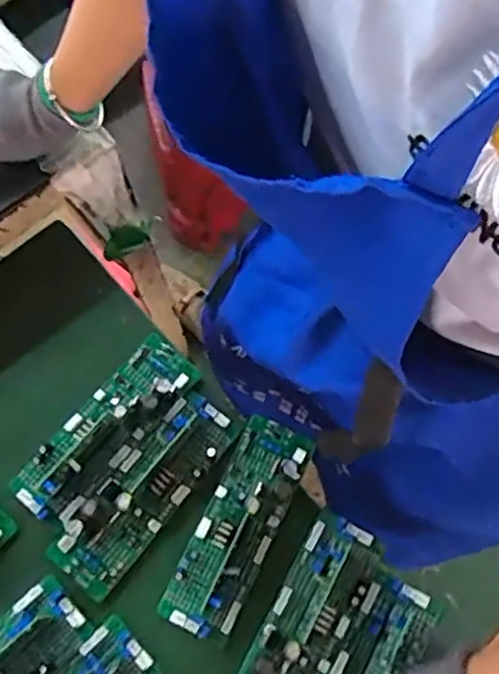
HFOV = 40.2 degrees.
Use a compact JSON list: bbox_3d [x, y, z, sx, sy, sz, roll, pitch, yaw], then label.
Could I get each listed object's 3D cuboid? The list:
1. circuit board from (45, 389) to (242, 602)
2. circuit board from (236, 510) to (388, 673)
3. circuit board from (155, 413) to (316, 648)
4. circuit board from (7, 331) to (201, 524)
[{"bbox_3d":[-0.089,0.122,0.565,0.067,0.024,0.177,37,73,11],"label":"circuit board"},{"bbox_3d":[0.047,0.229,0.529,0.070,0.030,0.177,28,72,8],"label":"circuit board"},{"bbox_3d":[-0.009,0.152,0.556,0.061,0.031,0.179,25,71,7],"label":"circuit board"},{"bbox_3d":[-0.122,0.076,0.581,0.063,0.030,0.176,38,73,11],"label":"circuit board"}]

